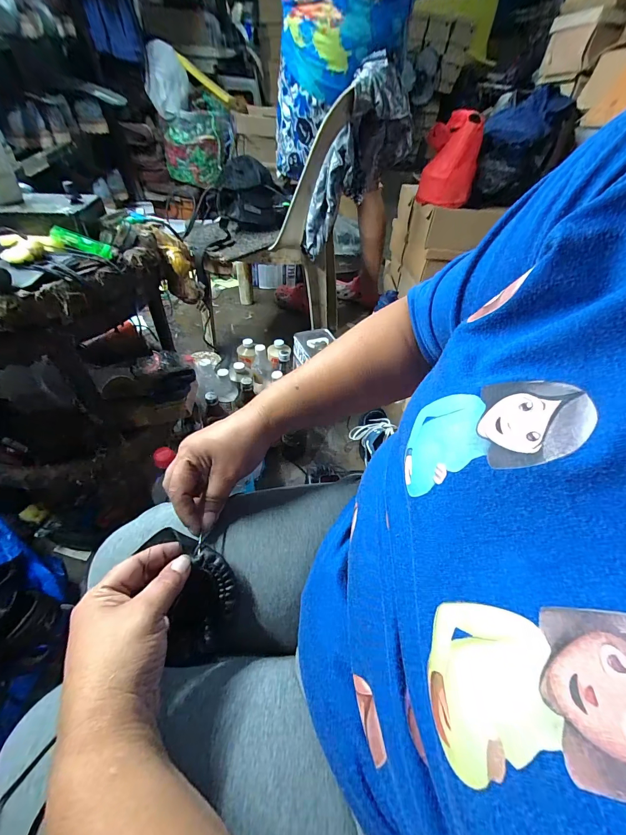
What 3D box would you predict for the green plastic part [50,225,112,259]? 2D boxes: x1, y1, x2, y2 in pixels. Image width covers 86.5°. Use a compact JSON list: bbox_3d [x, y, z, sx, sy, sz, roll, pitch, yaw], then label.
[{"bbox_3d":[-0.314,-0.237,0.452,0.070,0.016,0.013,14,44,-21],"label":"green plastic part"}]

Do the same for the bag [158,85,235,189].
[{"bbox_3d":[-0.501,-1.210,1.458,0.298,0.299,0.157,-7,48,-13],"label":"bag"}]

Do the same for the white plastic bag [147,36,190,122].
[{"bbox_3d":[-0.573,-1.316,1.303,0.157,0.202,0.044,-23,53,-25],"label":"white plastic bag"}]

